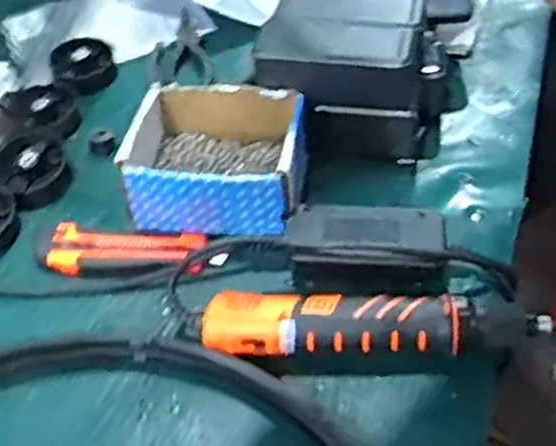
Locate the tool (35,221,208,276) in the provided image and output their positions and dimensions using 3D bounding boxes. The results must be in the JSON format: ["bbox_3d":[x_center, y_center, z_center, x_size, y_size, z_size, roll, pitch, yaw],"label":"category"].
[{"bbox_3d":[-0.131,0.023,0.646,0.139,0.015,0.042,1,51,6],"label":"tool"}]

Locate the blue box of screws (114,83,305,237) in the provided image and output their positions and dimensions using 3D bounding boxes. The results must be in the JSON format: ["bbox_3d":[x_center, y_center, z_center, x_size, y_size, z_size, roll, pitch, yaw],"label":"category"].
[{"bbox_3d":[-0.048,-0.050,0.663,0.134,0.079,0.116,7,51,11],"label":"blue box of screws"}]

